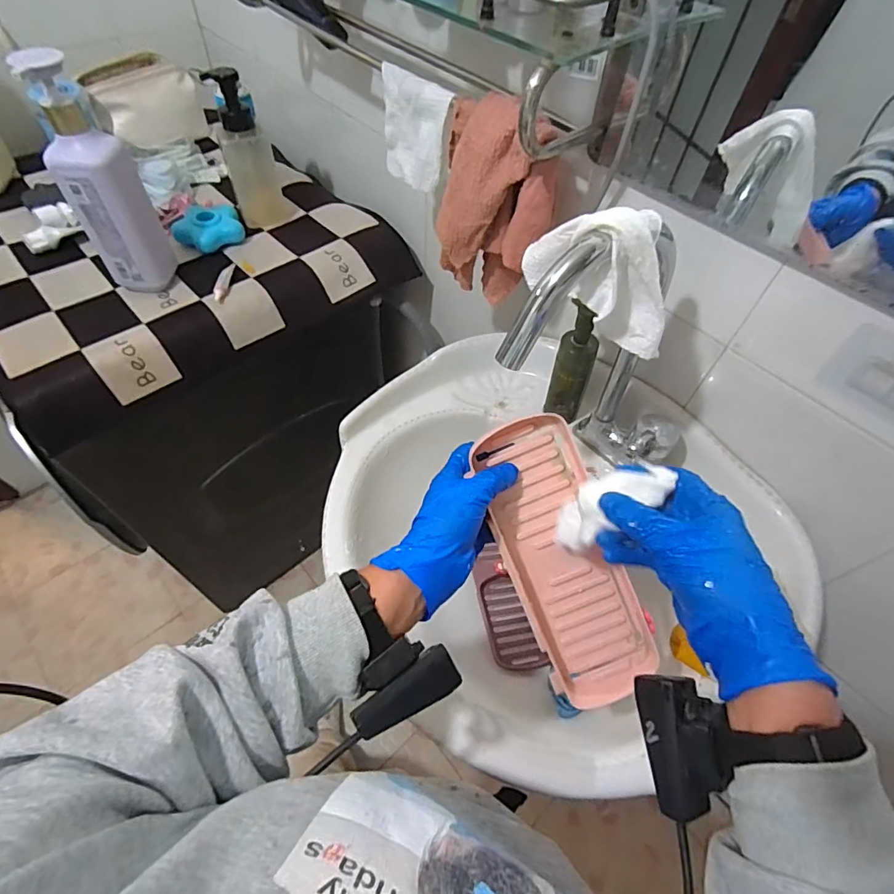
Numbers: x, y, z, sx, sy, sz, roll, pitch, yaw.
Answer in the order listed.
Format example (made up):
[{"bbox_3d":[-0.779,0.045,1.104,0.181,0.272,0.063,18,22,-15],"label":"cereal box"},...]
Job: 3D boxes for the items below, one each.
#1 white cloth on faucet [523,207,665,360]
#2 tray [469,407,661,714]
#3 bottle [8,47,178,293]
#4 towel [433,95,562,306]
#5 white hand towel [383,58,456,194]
[{"bbox_3d":[0.124,-0.139,0.395,0.126,0.096,0.058,13,56,5],"label":"white cloth on faucet"},{"bbox_3d":[0.099,0.101,0.421,0.096,0.033,0.258,-23,96,-18],"label":"tray"},{"bbox_3d":[-0.422,-0.319,0.590,0.061,0.255,0.072,11,55,4],"label":"bottle"},{"bbox_3d":[0.054,-0.265,0.542,0.121,0.203,0.086,11,55,4],"label":"towel"},{"bbox_3d":[-0.038,-0.368,0.569,0.019,0.109,0.107,-35,64,-24],"label":"white hand towel"}]

